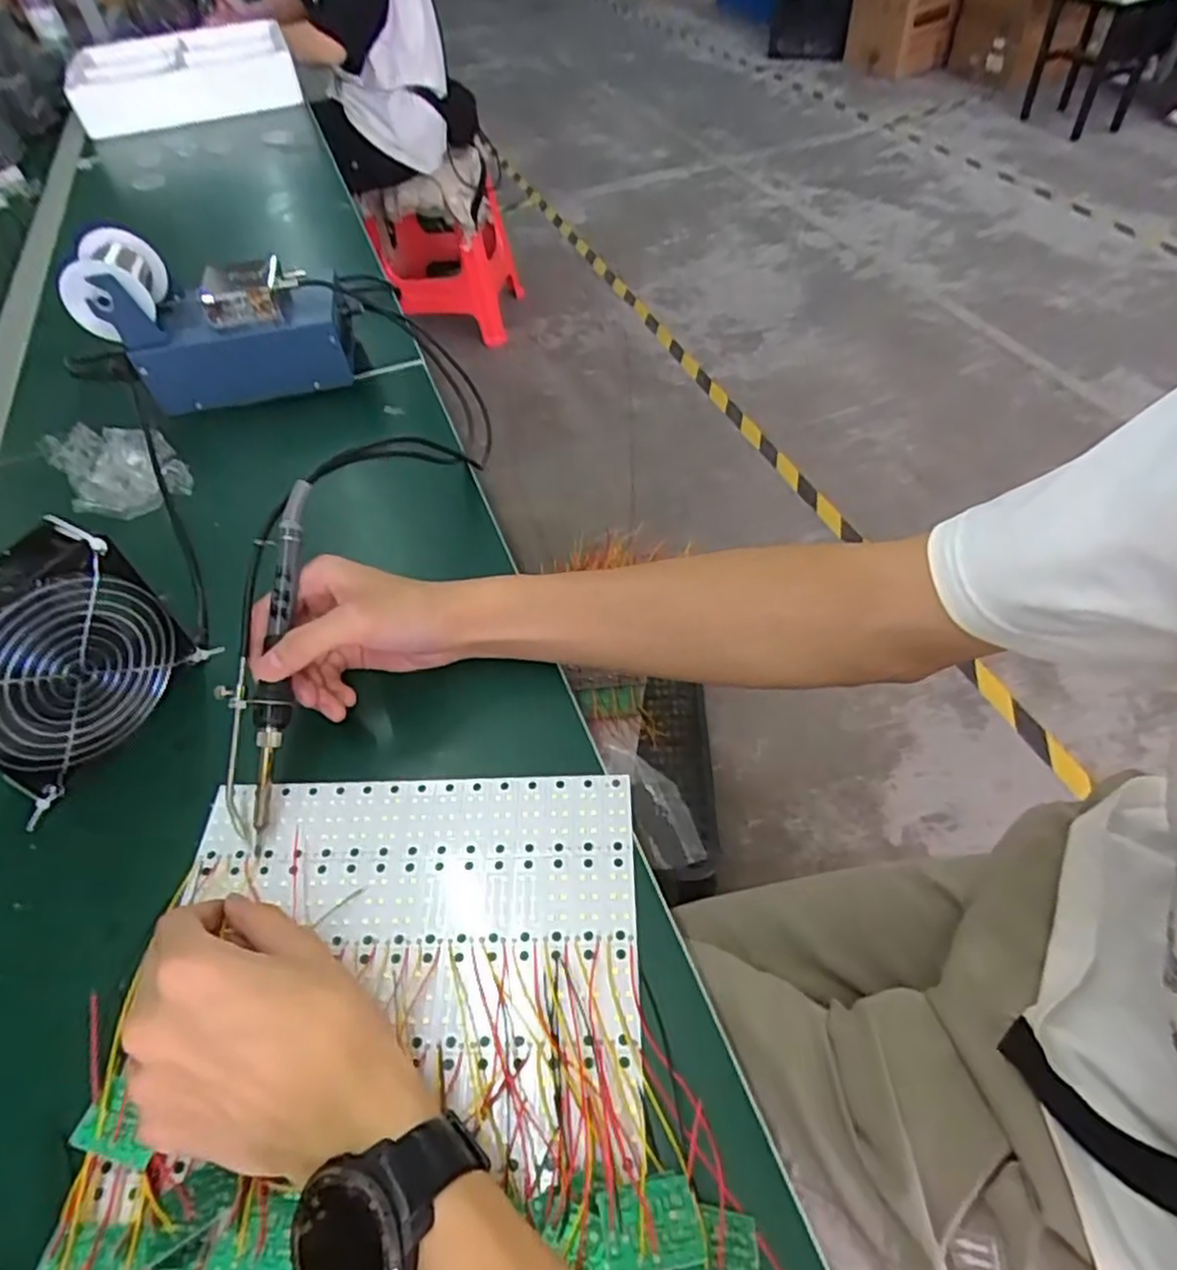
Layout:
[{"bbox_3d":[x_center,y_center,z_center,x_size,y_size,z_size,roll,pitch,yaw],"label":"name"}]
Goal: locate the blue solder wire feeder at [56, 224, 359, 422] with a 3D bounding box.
[{"bbox_3d":[-0.326,-0.285,0.639,0.201,0.129,0.100,-10,51,-4],"label":"blue solder wire feeder"}]

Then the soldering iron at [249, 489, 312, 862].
[{"bbox_3d":[-0.177,0.010,0.406,0.017,0.015,0.205,1,80,2],"label":"soldering iron"}]

